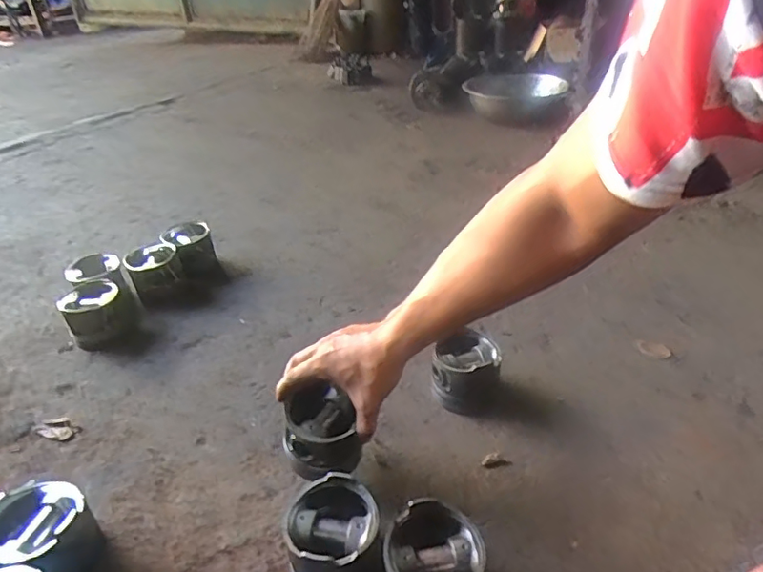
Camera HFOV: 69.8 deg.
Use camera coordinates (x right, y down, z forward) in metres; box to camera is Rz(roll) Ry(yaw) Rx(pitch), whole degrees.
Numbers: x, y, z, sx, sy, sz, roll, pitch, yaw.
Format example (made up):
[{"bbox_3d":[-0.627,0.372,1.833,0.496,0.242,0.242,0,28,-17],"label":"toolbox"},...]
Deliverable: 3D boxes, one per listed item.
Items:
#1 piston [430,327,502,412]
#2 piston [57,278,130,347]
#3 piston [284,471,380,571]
[{"bbox_3d":[0.117,0.123,0.763,0.092,0.091,0.080,2,34,7],"label":"piston"},{"bbox_3d":[-0.472,0.050,0.915,0.098,0.076,0.104,-24,39,-28],"label":"piston"},{"bbox_3d":[-0.047,0.263,0.560,0.090,0.090,0.112,-17,36,-20],"label":"piston"}]

